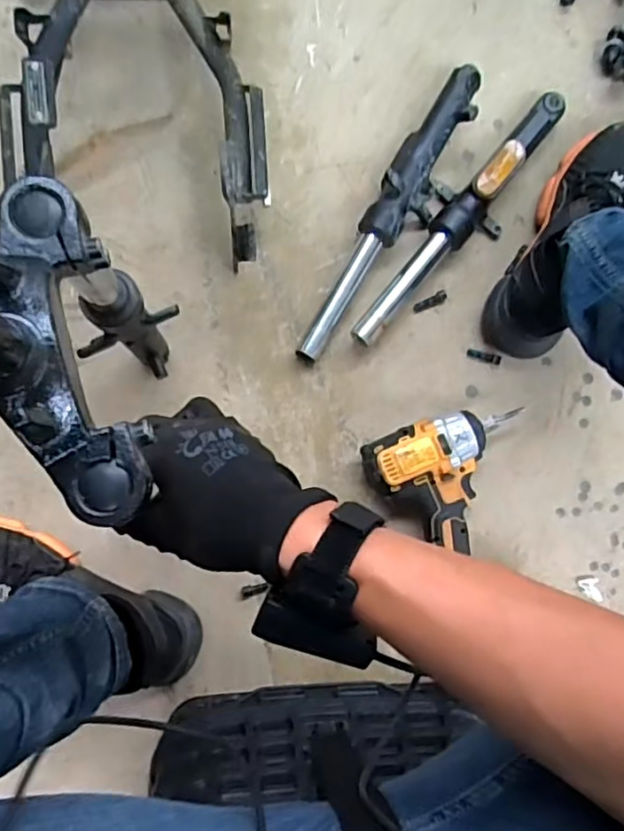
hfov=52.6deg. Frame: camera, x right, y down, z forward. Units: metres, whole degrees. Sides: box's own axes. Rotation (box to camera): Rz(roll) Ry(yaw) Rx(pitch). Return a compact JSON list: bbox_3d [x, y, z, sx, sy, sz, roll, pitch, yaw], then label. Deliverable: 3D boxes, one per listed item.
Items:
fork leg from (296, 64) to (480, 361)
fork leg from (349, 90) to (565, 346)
[{"bbox_3d":[0.091,-0.214,0.681,0.064,0.051,0.361,28,84,-2],"label":"fork leg"},{"bbox_3d":[0.167,-0.213,0.686,0.072,0.045,0.358,38,84,-1],"label":"fork leg"}]

